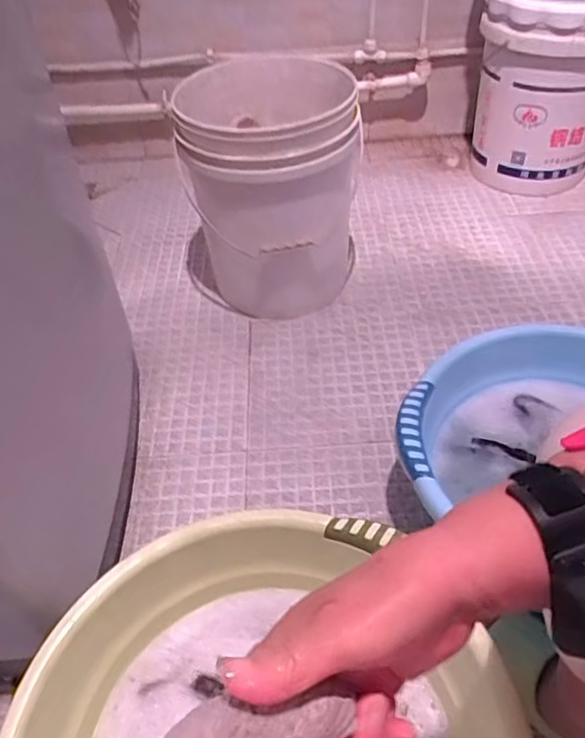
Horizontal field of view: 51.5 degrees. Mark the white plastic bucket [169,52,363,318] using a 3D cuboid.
[{"bbox_3d":[-0.032,-0.313,1.086,0.276,0.366,0.287,-2,47,2],"label":"white plastic bucket"}]

